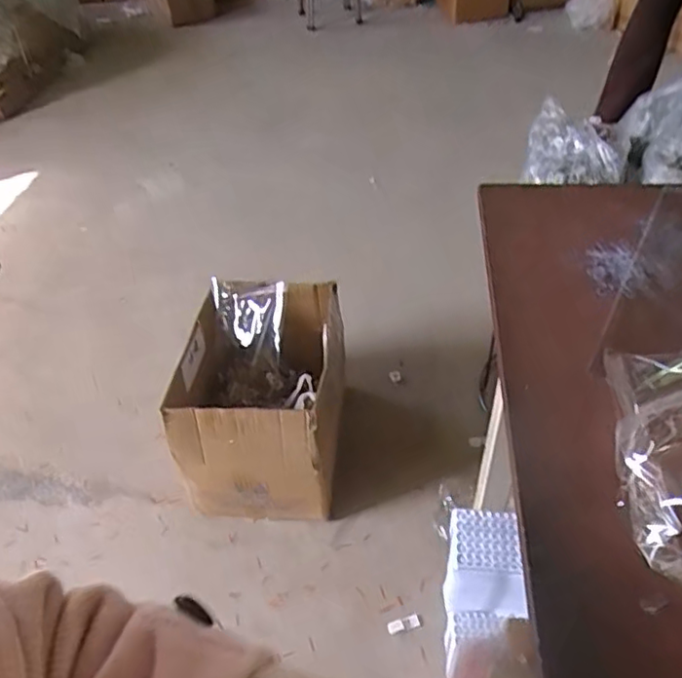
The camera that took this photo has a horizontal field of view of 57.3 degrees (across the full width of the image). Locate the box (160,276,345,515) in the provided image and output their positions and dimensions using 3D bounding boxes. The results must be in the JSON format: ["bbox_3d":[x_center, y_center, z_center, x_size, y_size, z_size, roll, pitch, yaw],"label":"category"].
[{"bbox_3d":[-0.157,0.122,1.252,0.284,0.303,0.362,2,44,7],"label":"box"}]

